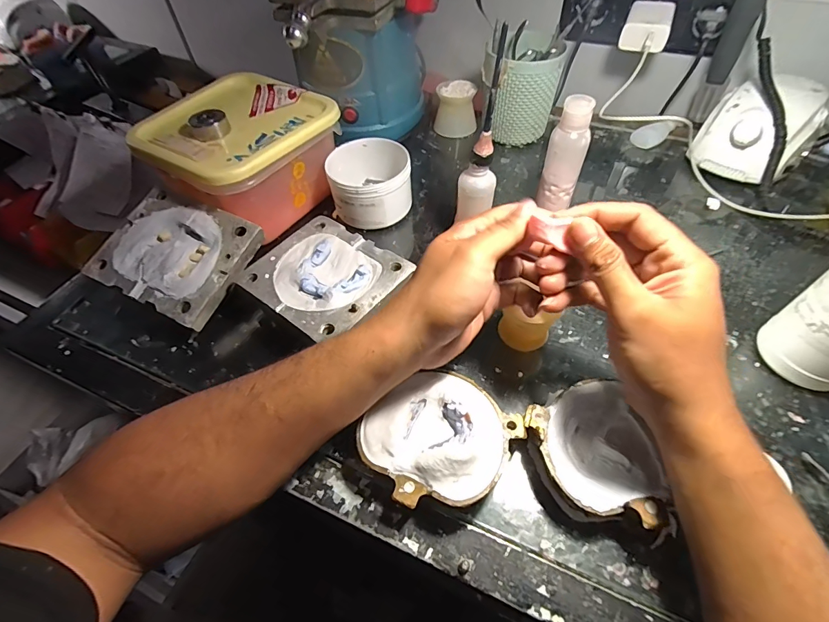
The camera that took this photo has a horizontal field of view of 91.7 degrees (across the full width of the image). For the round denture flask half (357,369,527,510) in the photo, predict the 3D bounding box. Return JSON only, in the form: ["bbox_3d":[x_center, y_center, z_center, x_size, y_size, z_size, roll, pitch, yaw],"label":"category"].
[{"bbox_3d":[0.018,0.094,0.294,0.097,0.040,0.092,-1,53,2],"label":"round denture flask half"}]

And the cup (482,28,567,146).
[{"bbox_3d":[0.133,-0.290,0.524,0.092,0.109,0.088,3,53,5],"label":"cup"}]

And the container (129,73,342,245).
[{"bbox_3d":[-0.186,-0.172,0.450,0.164,0.095,0.165,25,58,20],"label":"container"}]

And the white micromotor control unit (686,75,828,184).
[{"bbox_3d":[0.412,-0.216,0.478,0.123,0.075,0.106,-38,60,-23],"label":"white micromotor control unit"}]

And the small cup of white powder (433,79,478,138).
[{"bbox_3d":[0.059,-0.287,0.572,0.057,0.056,0.052,3,53,5],"label":"small cup of white powder"}]

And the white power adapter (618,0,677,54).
[{"bbox_3d":[0.289,-0.352,0.497,0.052,0.034,0.071,22,57,18],"label":"white power adapter"}]

